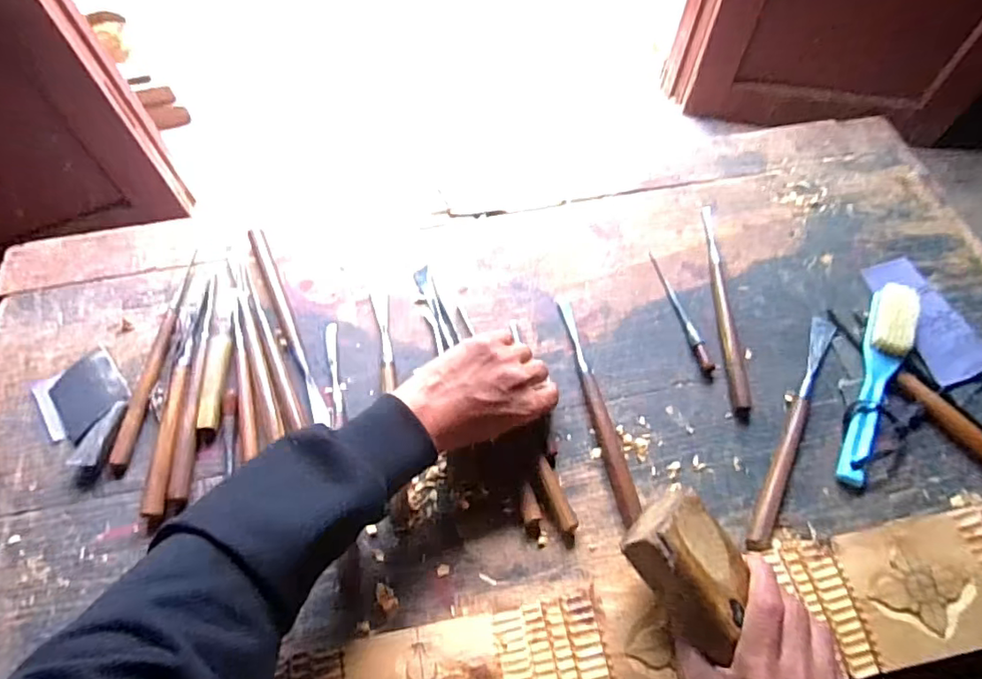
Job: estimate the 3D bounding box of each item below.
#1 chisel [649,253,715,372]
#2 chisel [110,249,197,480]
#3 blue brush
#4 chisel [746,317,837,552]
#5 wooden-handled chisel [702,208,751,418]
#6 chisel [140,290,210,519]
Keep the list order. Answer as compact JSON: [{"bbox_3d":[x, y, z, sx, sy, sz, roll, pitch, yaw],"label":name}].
[{"bbox_3d":[0.202,-0.034,0.601,0.012,0.009,0.150,-13,62,-7],"label":"chisel"},{"bbox_3d":[-0.342,0.012,0.576,0.018,0.011,0.251,1,62,0],"label":"chisel"},{"bbox_3d":[0.379,0.035,0.549,0.032,0.043,0.223,26,65,13],"label":"blue brush"},{"bbox_3d":[0.293,0.081,0.540,0.022,0.015,0.260,26,64,13],"label":"chisel"},{"bbox_3d":[0.250,-0.045,0.606,0.021,0.014,0.256,2,62,1],"label":"wooden-handled chisel"},{"bbox_3d":[-0.307,0.052,0.552,0.022,0.016,0.238,-4,62,-3],"label":"chisel"}]

